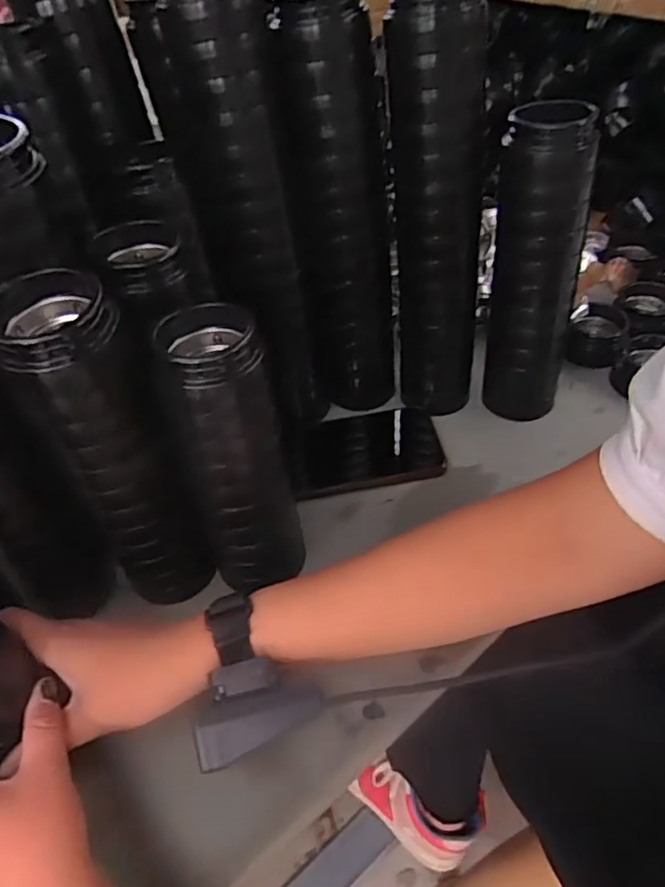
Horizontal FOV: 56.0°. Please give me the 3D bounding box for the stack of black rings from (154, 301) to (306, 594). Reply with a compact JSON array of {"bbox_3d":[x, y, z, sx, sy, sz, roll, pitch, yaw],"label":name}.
[{"bbox_3d":[-0.058,0.009,0.388,0.062,0.181,0.070,-17,47,-11],"label":"stack of black rings"}]

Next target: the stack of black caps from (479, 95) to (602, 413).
[{"bbox_3d":[0.155,-0.125,0.480,0.064,0.232,0.068,13,49,16],"label":"stack of black caps"}]

